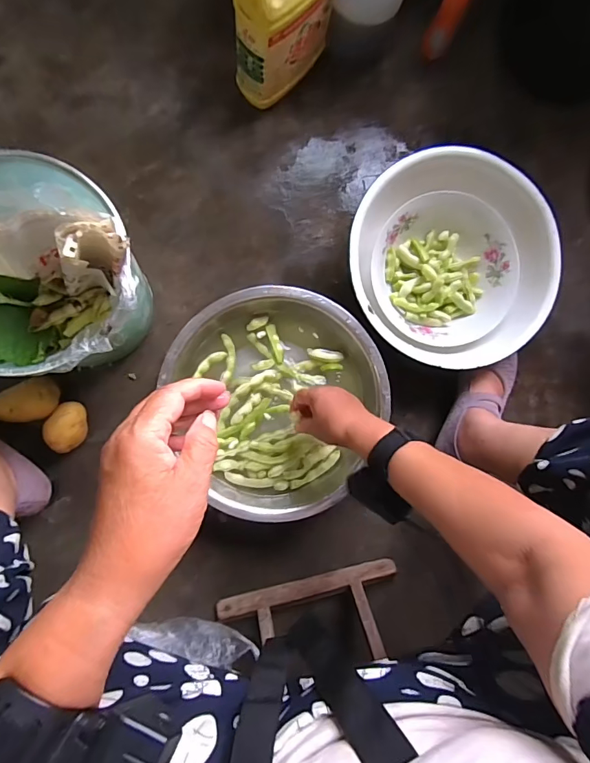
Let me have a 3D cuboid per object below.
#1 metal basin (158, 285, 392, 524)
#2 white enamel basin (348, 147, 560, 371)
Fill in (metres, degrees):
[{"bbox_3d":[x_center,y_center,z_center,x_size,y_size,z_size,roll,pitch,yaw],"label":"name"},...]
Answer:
[{"bbox_3d":[-0.023,0.031,0.611,0.286,0.077,0.303,0,87,-7],"label":"metal basin"},{"bbox_3d":[0.217,-0.166,0.629,0.293,0.104,0.273,0,87,-7],"label":"white enamel basin"}]

